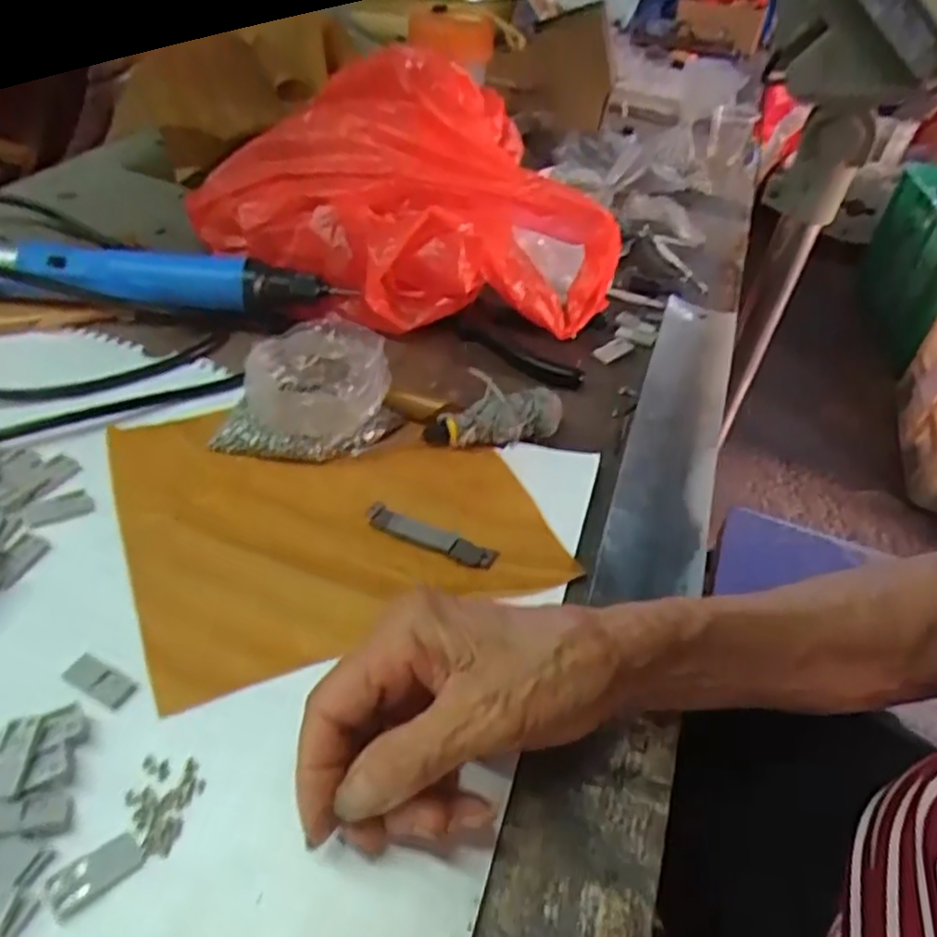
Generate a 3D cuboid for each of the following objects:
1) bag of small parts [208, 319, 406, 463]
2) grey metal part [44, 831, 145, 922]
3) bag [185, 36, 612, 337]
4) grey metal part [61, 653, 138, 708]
[{"bbox_3d":[-0.086,-0.040,0.397,0.079,0.045,0.081,20,44,14],"label":"bag of small parts"},{"bbox_3d":[-0.123,0.133,0.238,0.029,0.004,0.015,-26,52,-31],"label":"grey metal part"},{"bbox_3d":[-0.051,-0.188,0.508,0.244,0.113,0.206,-11,46,-19],"label":"bag"},{"bbox_3d":[-0.147,0.084,0.289,0.029,0.004,0.012,24,45,17],"label":"grey metal part"}]

